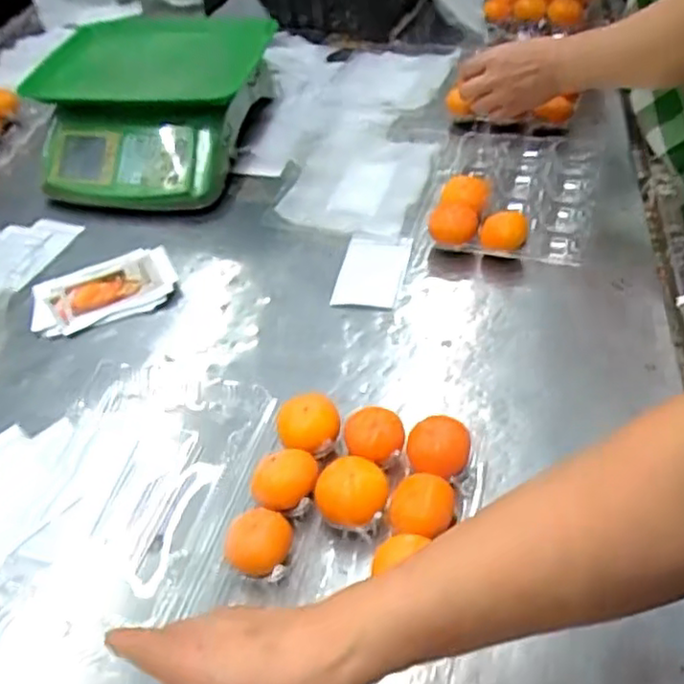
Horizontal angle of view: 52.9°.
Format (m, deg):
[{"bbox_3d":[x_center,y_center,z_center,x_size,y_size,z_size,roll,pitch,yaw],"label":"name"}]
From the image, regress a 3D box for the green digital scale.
[{"bbox_3d":[-0.247,-0.307,0.892,0.246,0.131,0.277,6,47,13],"label":"green digital scale"}]

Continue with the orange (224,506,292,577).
[{"bbox_3d":[-0.058,0.146,0.485,0.045,0.043,0.046,-2,46,5],"label":"orange"}]

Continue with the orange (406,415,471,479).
[{"bbox_3d":[0.074,0.086,0.530,0.047,0.043,0.044,5,47,12],"label":"orange"}]

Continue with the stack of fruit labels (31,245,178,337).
[{"bbox_3d":[-0.256,-0.057,0.733,0.149,0.012,0.104,-16,46,-8],"label":"stack of fruit labels"}]

